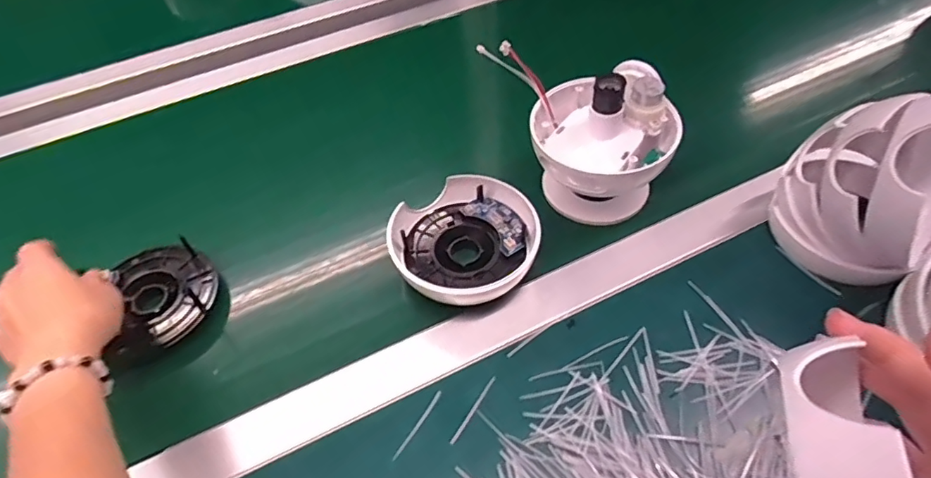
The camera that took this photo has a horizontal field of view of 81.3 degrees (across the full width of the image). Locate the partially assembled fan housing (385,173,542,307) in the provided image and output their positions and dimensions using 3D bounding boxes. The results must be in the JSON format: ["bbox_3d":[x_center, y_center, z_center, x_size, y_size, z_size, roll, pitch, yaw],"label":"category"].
[{"bbox_3d":[-0.002,0.002,0.433,0.111,0.038,0.103,-2,52,3],"label":"partially assembled fan housing"}]

